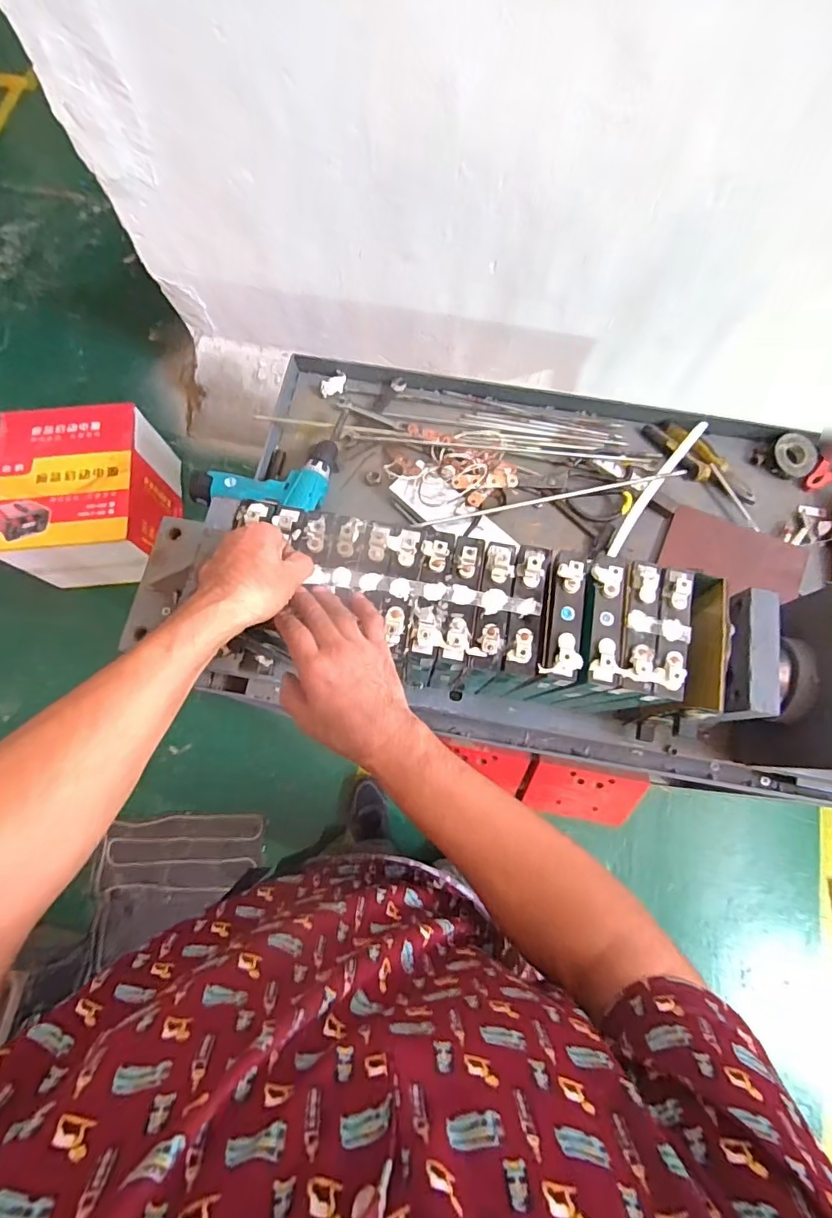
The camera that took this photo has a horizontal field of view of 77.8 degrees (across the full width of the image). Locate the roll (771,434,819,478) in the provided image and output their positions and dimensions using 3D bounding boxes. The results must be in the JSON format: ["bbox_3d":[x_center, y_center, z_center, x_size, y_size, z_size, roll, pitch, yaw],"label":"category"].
[{"bbox_3d":[0.653,-0.264,0.888,0.084,0.024,0.075,-37,78,-10],"label":"roll"}]

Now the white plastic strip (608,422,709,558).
[{"bbox_3d":[0.396,-0.201,0.852,0.025,0.019,0.295,36,77,9],"label":"white plastic strip"}]

